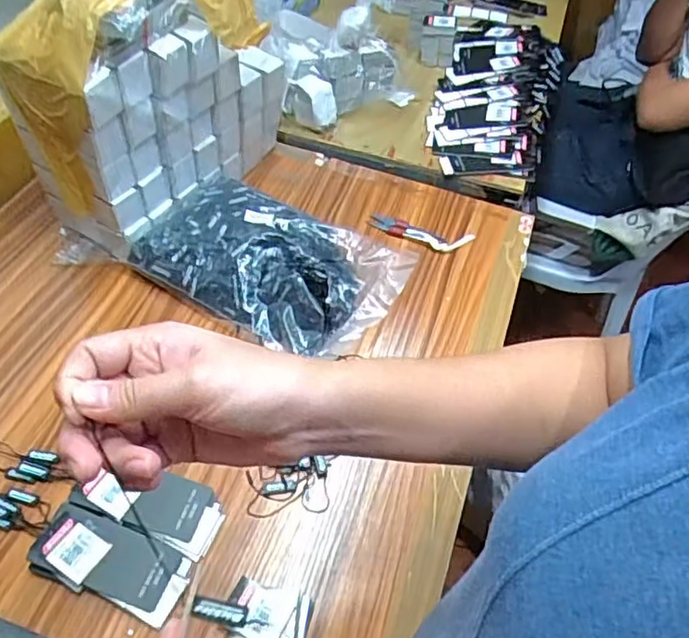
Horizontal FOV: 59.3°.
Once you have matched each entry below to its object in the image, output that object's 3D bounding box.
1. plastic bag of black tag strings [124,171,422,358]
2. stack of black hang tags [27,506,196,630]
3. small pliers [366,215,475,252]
[{"bbox_3d":[-0.082,-0.060,0.667,0.282,0.063,0.168,20,53,11],"label":"plastic bag of black tag strings"},{"bbox_3d":[-0.184,0.191,0.479,0.117,0.022,0.056,17,52,9],"label":"stack of black hang tags"},{"bbox_3d":[0.093,-0.105,0.752,0.130,0.021,0.038,14,51,6],"label":"small pliers"}]

